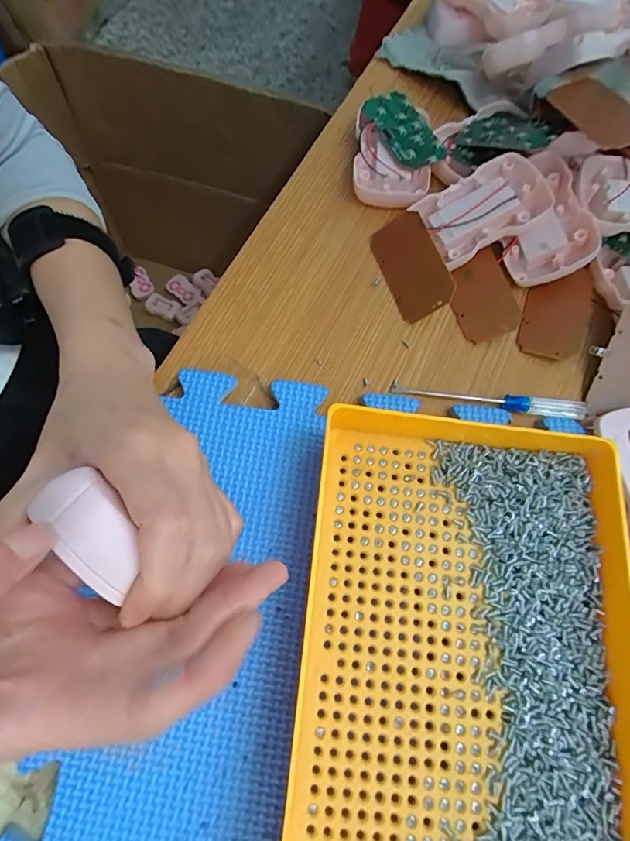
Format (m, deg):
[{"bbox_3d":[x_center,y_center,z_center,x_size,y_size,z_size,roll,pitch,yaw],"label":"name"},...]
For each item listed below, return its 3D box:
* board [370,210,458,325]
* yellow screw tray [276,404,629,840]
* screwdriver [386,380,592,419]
[{"bbox_3d":[0.064,-0.103,0.294,0.038,0.004,0.071,-29,73,31],"label":"board"},{"bbox_3d":[0.067,0.128,0.195,0.155,0.034,0.259,7,71,0],"label":"yellow screw tray"},{"bbox_3d":[0.106,-0.013,0.271,0.117,0.007,0.009,9,71,1],"label":"screwdriver"}]

